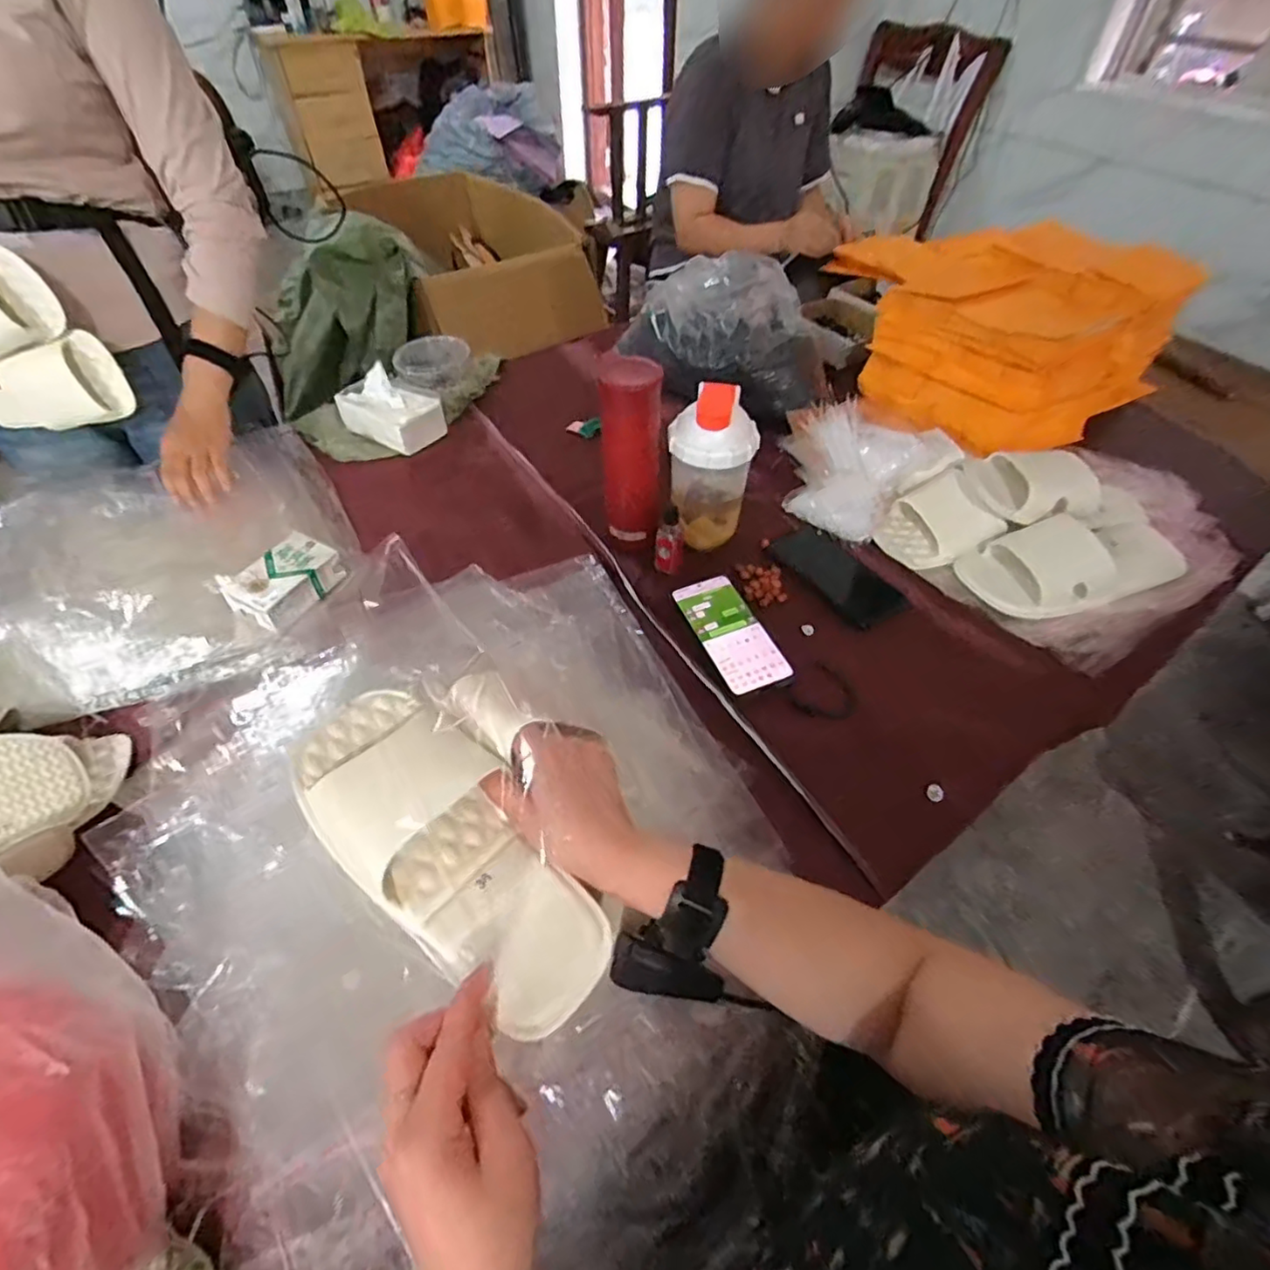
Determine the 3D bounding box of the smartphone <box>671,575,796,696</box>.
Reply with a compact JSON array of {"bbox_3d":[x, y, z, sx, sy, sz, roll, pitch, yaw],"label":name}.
[{"bbox_3d":[0.106,-0.007,0.684,0.075,0.012,0.157,-16,51,-15],"label":"smartphone"}]

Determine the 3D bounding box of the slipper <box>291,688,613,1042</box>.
[{"bbox_3d":[-0.126,0.129,0.404,0.263,0.065,0.106,41,59,18],"label":"slipper"}]

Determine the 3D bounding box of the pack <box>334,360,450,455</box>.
[{"bbox_3d":[-0.374,-0.355,0.928,0.160,0.096,0.088,24,52,18],"label":"pack"}]

